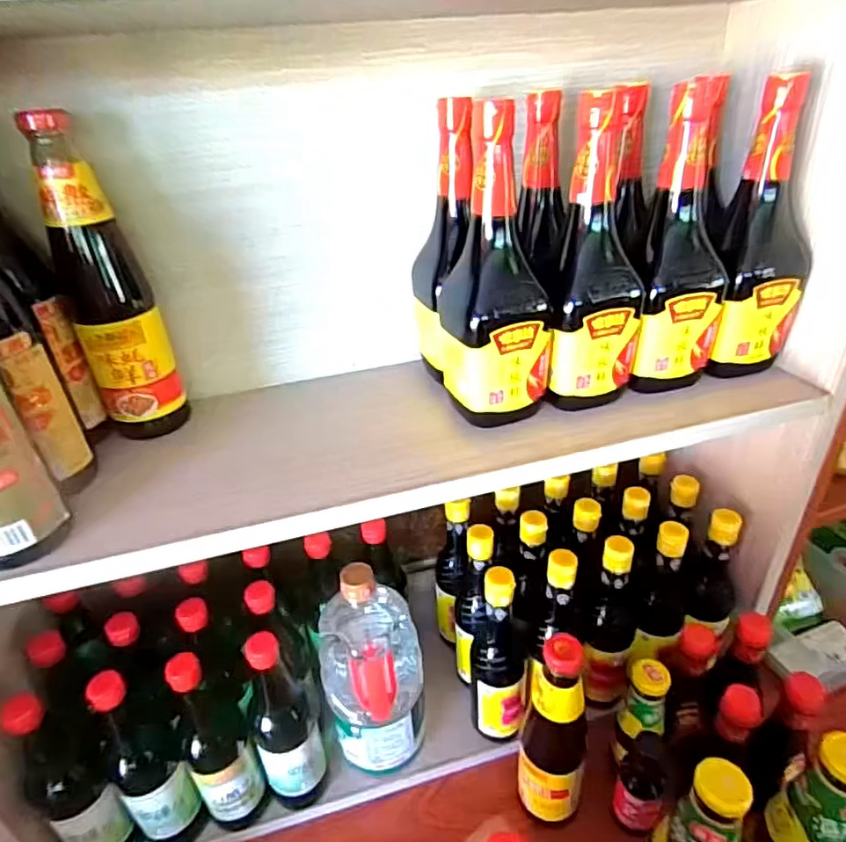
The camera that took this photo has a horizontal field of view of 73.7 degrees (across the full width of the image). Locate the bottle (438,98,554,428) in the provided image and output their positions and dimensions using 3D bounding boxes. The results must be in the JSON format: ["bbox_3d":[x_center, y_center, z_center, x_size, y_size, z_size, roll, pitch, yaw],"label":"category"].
[{"bbox_3d":[0.060,-0.118,0.478,0.085,0.245,0.074,-14,33,-16],"label":"bottle"}]

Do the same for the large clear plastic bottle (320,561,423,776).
[{"bbox_3d":[-0.054,0.282,0.628,0.106,0.293,0.092,-9,32,-8],"label":"large clear plastic bottle"}]

